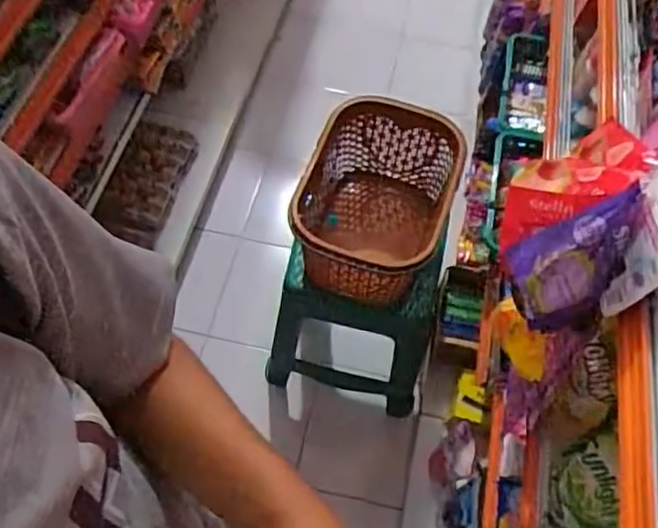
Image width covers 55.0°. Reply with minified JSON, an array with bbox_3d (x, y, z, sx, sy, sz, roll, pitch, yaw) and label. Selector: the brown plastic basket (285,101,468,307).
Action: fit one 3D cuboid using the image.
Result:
[{"bbox_3d":[0.076,-0.094,1.156,0.250,0.256,0.311,18,62,7],"label":"brown plastic basket"}]

